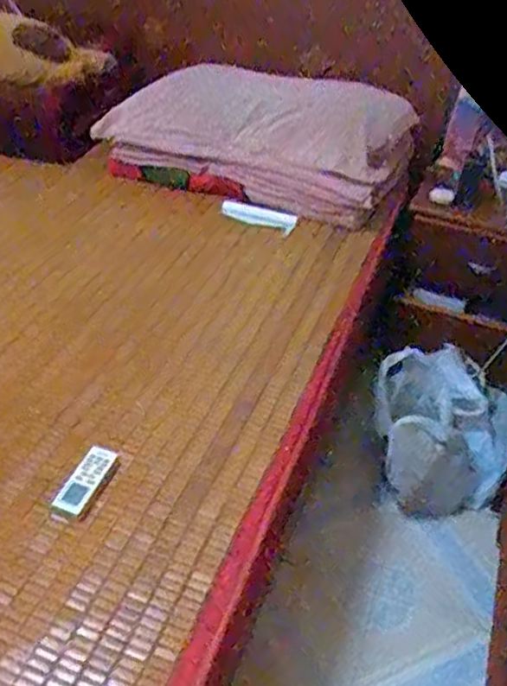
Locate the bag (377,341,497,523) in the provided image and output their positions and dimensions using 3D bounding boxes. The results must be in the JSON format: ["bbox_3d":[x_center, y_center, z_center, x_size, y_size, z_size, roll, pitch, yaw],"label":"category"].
[{"bbox_3d":[0.430,0.203,1.627,0.288,0.250,0.344,-1,40,-5],"label":"bag"}]

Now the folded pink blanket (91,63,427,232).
[{"bbox_3d":[-0.012,-0.532,1.757,0.803,0.281,0.263,16,42,15],"label":"folded pink blanket"}]

